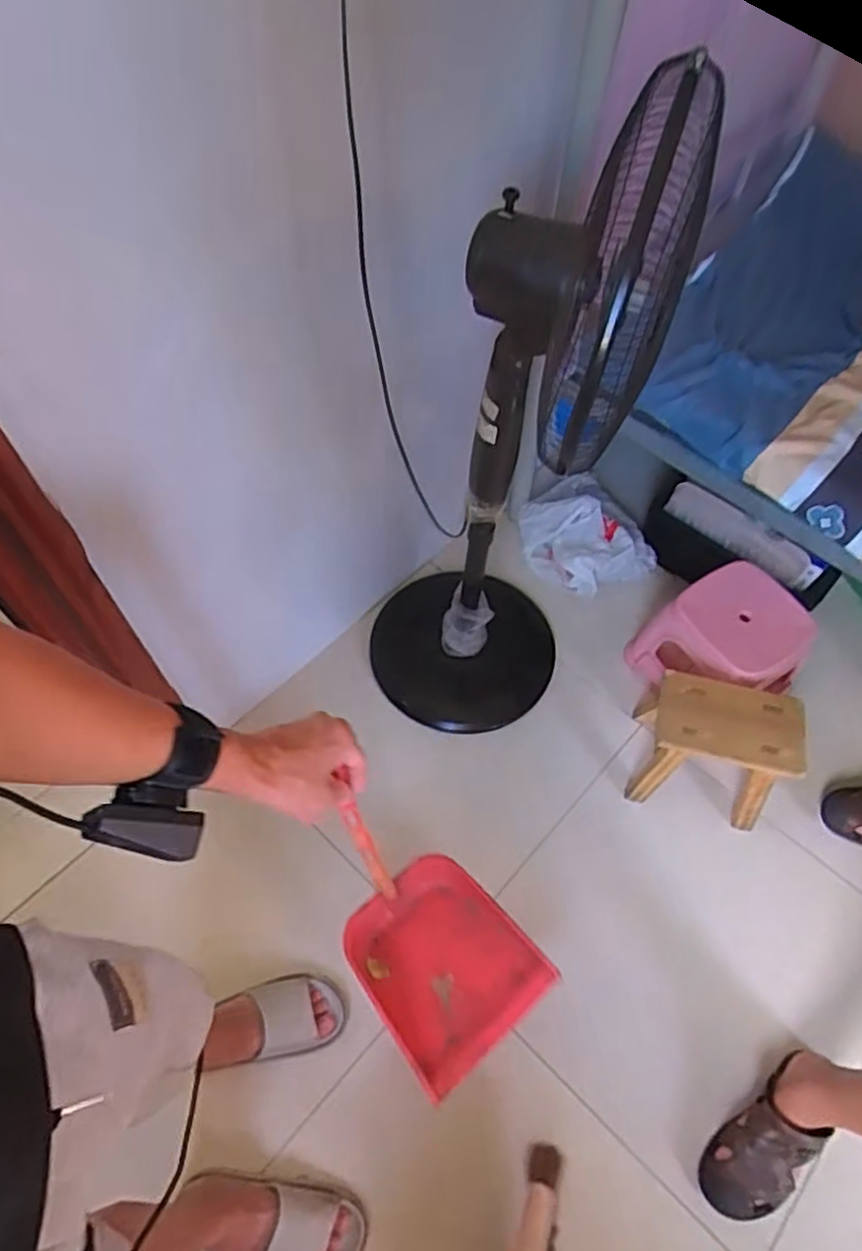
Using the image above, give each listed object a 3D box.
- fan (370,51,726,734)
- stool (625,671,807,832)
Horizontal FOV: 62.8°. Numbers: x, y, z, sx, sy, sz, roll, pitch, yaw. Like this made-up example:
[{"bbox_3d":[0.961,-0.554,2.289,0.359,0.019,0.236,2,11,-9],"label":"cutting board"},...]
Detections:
[{"bbox_3d":[0.115,-0.194,1.100,0.323,1.046,0.336,0,59,-1],"label":"fan"},{"bbox_3d":[0.500,0.225,1.291,0.271,0.219,0.197,9,59,4],"label":"stool"}]

